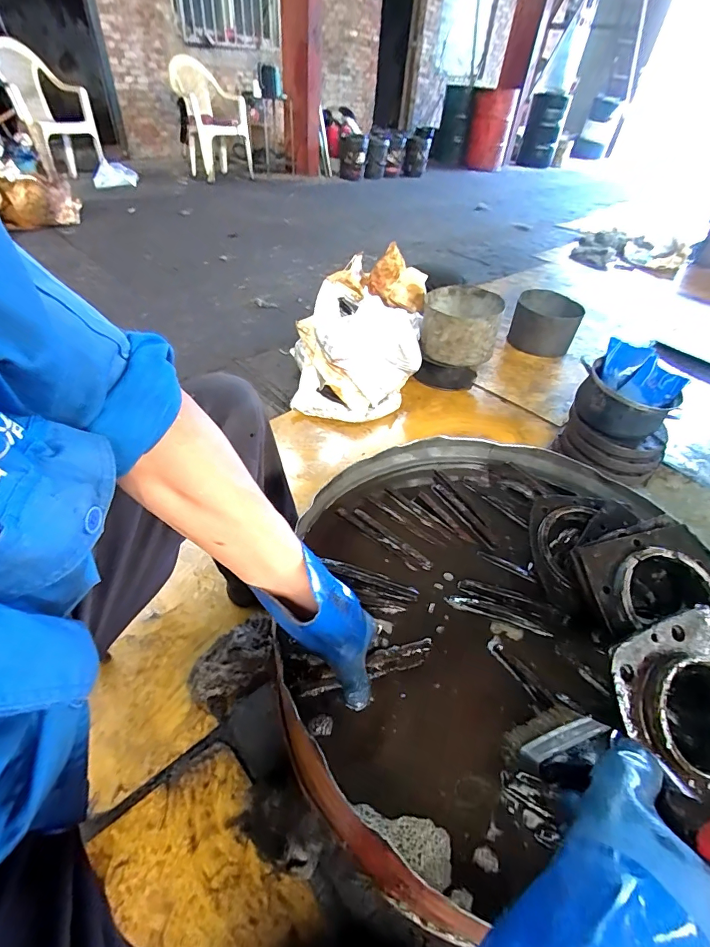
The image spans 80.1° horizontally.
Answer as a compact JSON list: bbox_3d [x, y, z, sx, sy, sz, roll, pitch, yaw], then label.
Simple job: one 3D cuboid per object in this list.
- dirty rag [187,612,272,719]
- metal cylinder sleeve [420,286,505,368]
[{"bbox_3d":[-0.232,0.367,0.822,0.177,0.069,0.107,-32,55,-32],"label":"dirty rag"},{"bbox_3d":[0.403,-0.561,1.635,0.286,0.201,0.286,9,44,4],"label":"metal cylinder sleeve"}]

